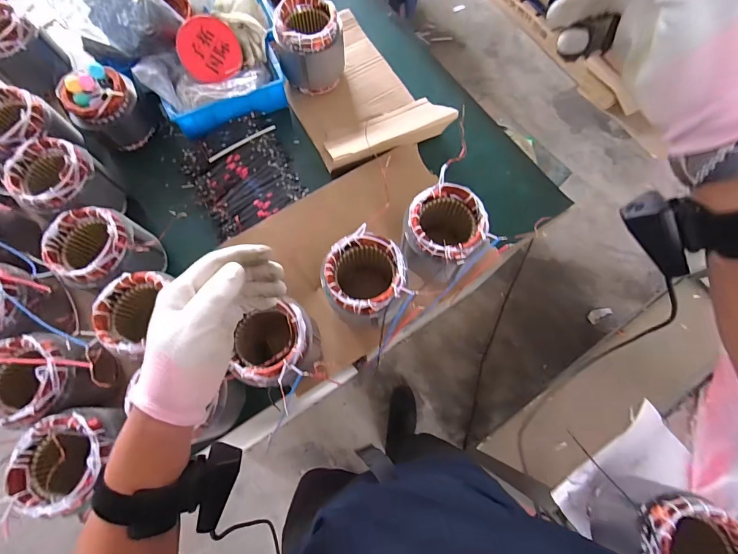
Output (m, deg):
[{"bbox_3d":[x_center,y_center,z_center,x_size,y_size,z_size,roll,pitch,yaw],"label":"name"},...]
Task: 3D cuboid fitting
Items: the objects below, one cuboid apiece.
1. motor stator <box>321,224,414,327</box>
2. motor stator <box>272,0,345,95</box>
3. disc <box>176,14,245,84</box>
[{"bbox_3d":[-0.006,0.014,0.691,0.134,0.167,0.146,0,73,0],"label":"motor stator"},{"bbox_3d":[-0.137,-0.555,0.897,0.157,0.159,0.150,-1,73,-1],"label":"motor stator"},{"bbox_3d":[-0.359,-0.513,0.834,0.132,0.015,0.127,-5,111,-12],"label":"disc"}]

